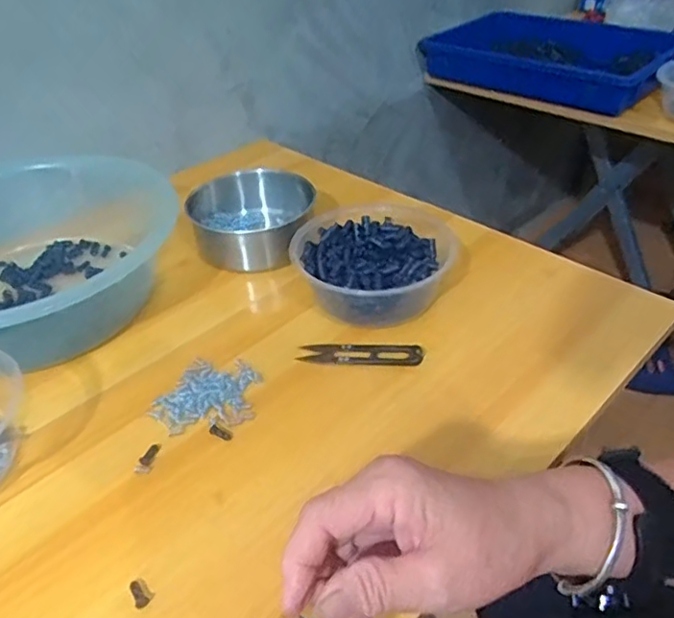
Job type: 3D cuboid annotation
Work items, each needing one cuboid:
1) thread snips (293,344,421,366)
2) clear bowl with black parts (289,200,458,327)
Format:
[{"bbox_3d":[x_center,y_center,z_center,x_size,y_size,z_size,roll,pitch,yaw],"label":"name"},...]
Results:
[{"bbox_3d":[0.019,0.035,0.490,0.099,0.006,0.023,2,38,7],"label":"thread snips"},{"bbox_3d":[0.028,-0.037,0.543,0.134,0.060,0.147,-2,38,1],"label":"clear bowl with black parts"}]

